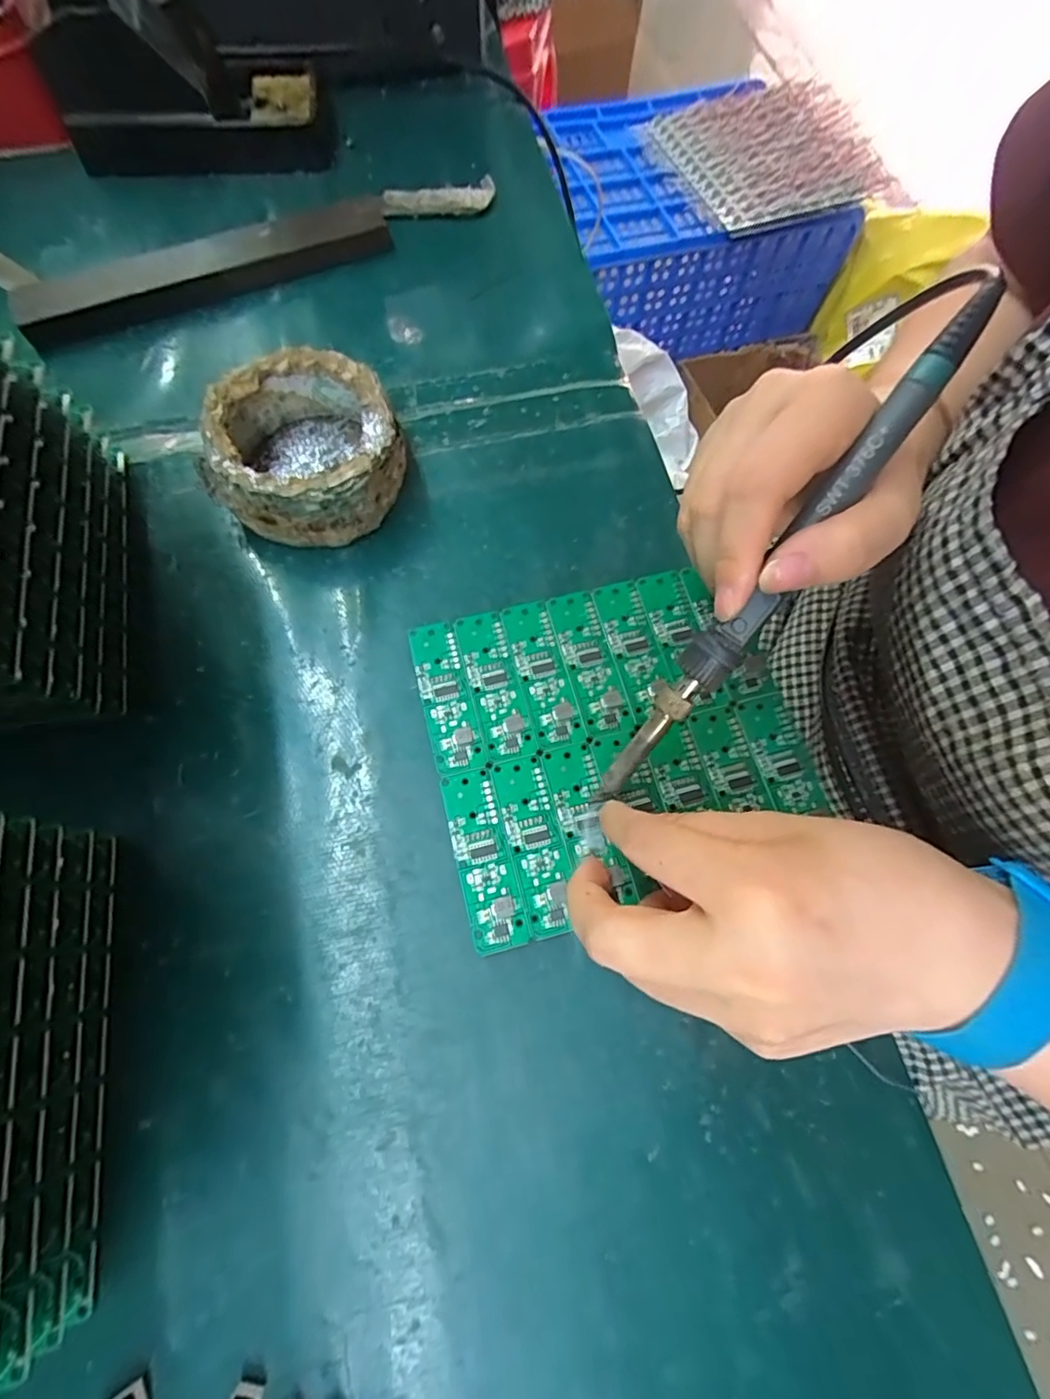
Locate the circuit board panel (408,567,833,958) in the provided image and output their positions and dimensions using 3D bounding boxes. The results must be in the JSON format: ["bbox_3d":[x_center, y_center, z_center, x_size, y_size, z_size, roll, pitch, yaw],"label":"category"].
[{"bbox_3d":[0.037,0.014,0.235,0.148,0.004,0.132,-14,71,-7],"label":"circuit board panel"}]

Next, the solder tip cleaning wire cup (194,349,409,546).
[{"bbox_3d":[-0.105,-0.119,0.267,0.086,0.042,0.081,1,70,-2],"label":"solder tip cleaning wire cup"}]

